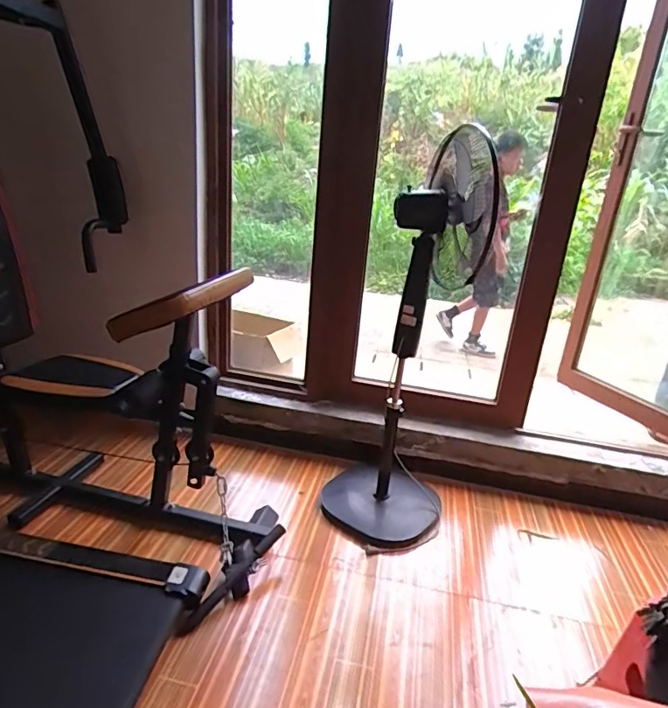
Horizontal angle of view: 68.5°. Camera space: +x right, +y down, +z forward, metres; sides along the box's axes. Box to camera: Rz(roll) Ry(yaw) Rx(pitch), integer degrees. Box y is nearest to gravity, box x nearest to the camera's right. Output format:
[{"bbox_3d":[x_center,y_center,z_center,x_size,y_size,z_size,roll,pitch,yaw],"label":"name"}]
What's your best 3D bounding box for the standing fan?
[{"bbox_3d":[0.232,-0.005,1.645,0.408,1.130,0.541,8,21,7],"label":"standing fan"}]

